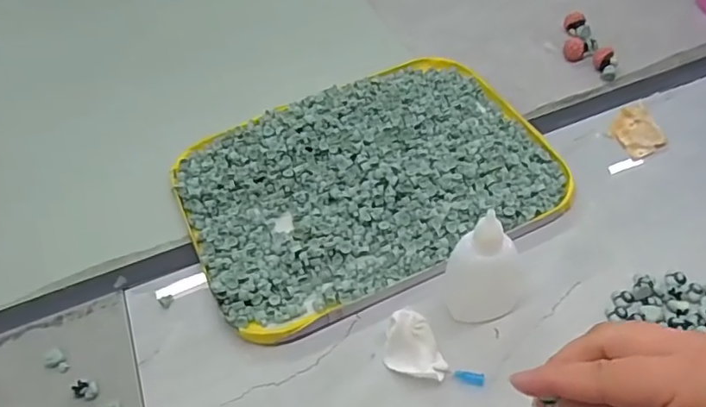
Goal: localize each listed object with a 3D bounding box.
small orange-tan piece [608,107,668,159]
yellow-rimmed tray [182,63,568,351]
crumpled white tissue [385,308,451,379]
[{"bbox_3d":[0.228,-0.058,0.458,0.039,0.008,0.043,-22,52,-14],"label":"small orange-tan piece"},{"bbox_3d":[0.010,-0.024,0.441,0.269,0.022,0.196,-23,52,-14],"label":"yellow-rimmed tray"},{"bbox_3d":[0.039,0.086,0.349,0.038,0.019,0.034,9,51,11],"label":"crumpled white tissue"}]

